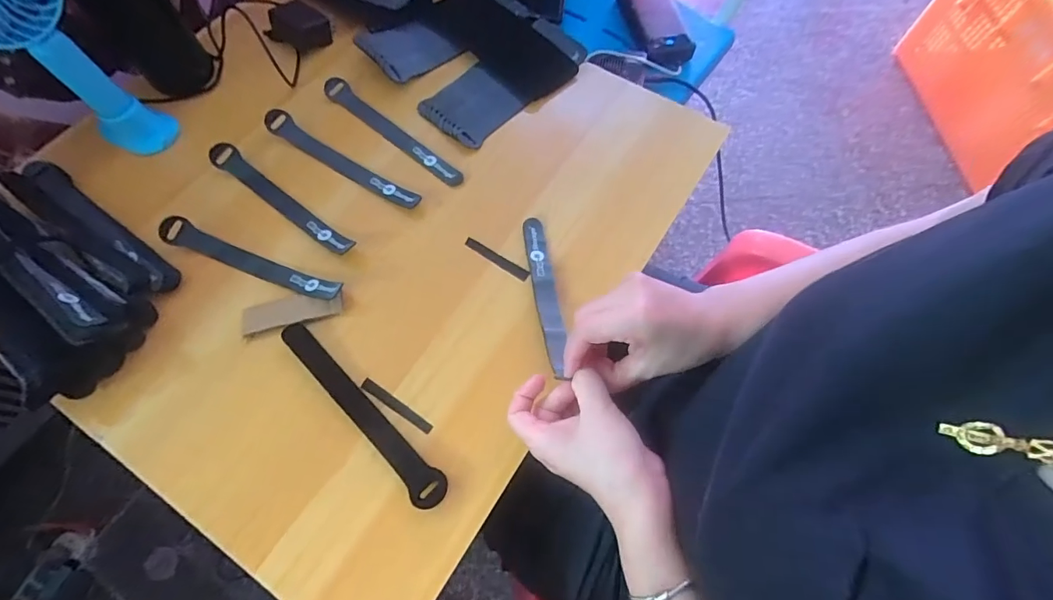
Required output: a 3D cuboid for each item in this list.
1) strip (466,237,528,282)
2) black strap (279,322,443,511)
[{"bbox_3d":[-0.028,-0.040,0.442,0.069,0.004,0.011,32,70,11],"label":"strip"},{"bbox_3d":[-0.137,0.089,0.384,0.195,0.009,0.024,42,72,14],"label":"black strap"}]

